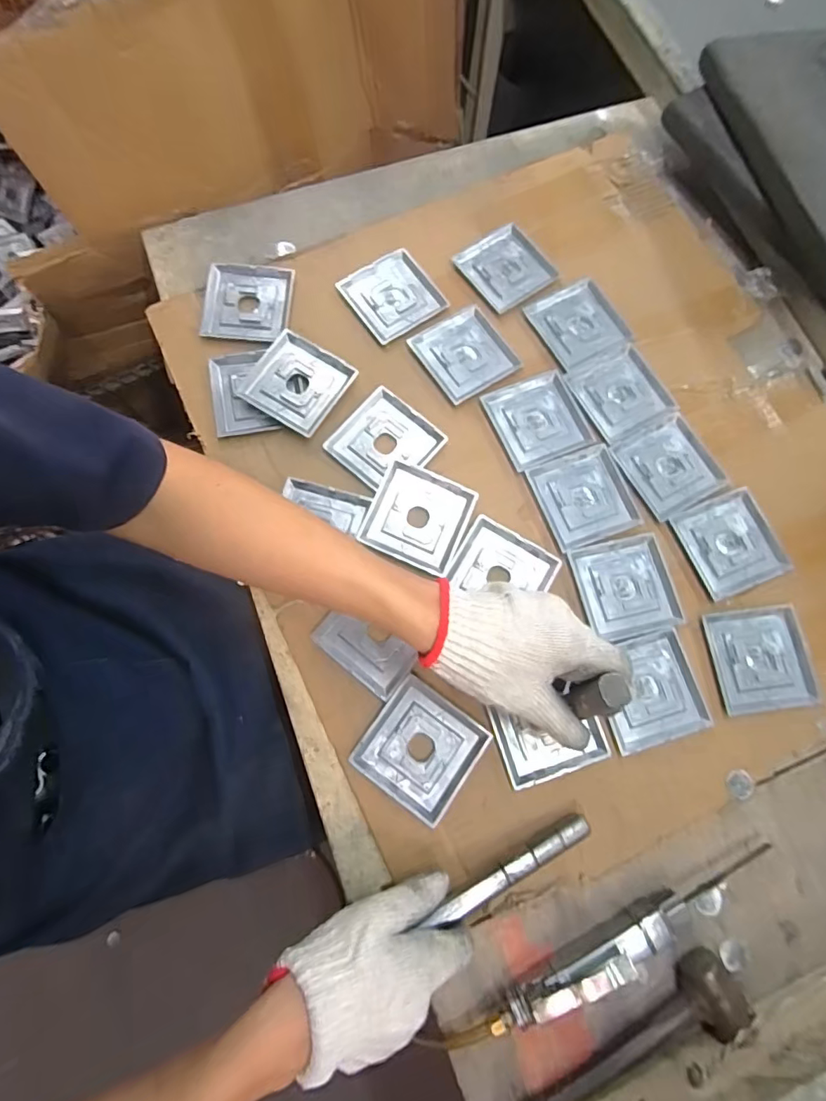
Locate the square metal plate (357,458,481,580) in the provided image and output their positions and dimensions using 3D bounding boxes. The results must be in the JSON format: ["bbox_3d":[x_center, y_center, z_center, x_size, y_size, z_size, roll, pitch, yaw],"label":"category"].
[{"bbox_3d":[0.005,-0.032,0.487,0.092,0.011,0.090,23,76,4],"label":"square metal plate"}]

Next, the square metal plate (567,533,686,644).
[{"bbox_3d":[0.204,0.035,0.480,0.090,0.007,0.091,-13,76,-6],"label":"square metal plate"}]

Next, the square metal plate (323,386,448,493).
[{"bbox_3d":[-0.028,-0.108,0.505,0.090,0.011,0.090,40,78,8],"label":"square metal plate"}]

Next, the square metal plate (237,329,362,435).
[{"bbox_3d":[-0.120,-0.173,0.517,0.092,0.006,0.091,33,77,6],"label":"square metal plate"}]

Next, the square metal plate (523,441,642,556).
[{"bbox_3d":[0.171,-0.053,0.500,0.089,0.005,0.090,-19,77,-7],"label":"square metal plate"}]

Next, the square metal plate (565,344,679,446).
[{"bbox_3d":[0.221,-0.167,0.533,0.090,0.009,0.090,-27,78,-9],"label":"square metal plate"}]

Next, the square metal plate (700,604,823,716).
[{"bbox_3d":[0.324,0.101,0.466,0.092,0.008,0.091,-7,76,-4],"label":"square metal plate"}]

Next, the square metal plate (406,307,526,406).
[{"bbox_3d":[0.056,-0.210,0.536,0.091,0.004,0.091,-32,79,-10],"label":"square metal plate"}]

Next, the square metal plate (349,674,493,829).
[{"bbox_3d":[0.007,0.169,0.431,0.090,0.010,0.088,36,77,7],"label":"square metal plate"}]

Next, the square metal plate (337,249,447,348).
[{"bbox_3d":[-0.021,-0.280,0.550,0.091,0.005,0.088,-34,79,-10],"label":"square metal plate"}]

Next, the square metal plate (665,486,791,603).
[{"bbox_3d":[0.313,-0.007,0.493,0.091,0.006,0.090,-23,77,-8],"label":"square metal plate"}]

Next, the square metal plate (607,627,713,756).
[{"bbox_3d":[0.215,0.126,0.455,0.087,0.010,0.090,-15,77,-6],"label":"square metal plate"}]

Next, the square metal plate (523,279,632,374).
[{"bbox_3d":[0.182,-0.249,0.552,0.088,0.004,0.090,-27,78,-9],"label":"square metal plate"}]

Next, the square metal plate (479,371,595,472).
[{"bbox_3d":[0.129,-0.134,0.519,0.089,0.004,0.091,-21,77,-7],"label":"square metal plate"}]

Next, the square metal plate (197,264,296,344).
[{"bbox_3d":[-0.180,-0.268,0.547,0.091,0.013,0.091,3,75,-1],"label":"square metal plate"}]

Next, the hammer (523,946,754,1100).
[{"bbox_3d":[0.168,0.383,0.375,0.193,0.033,0.046,-32,79,-10],"label":"hammer"}]

